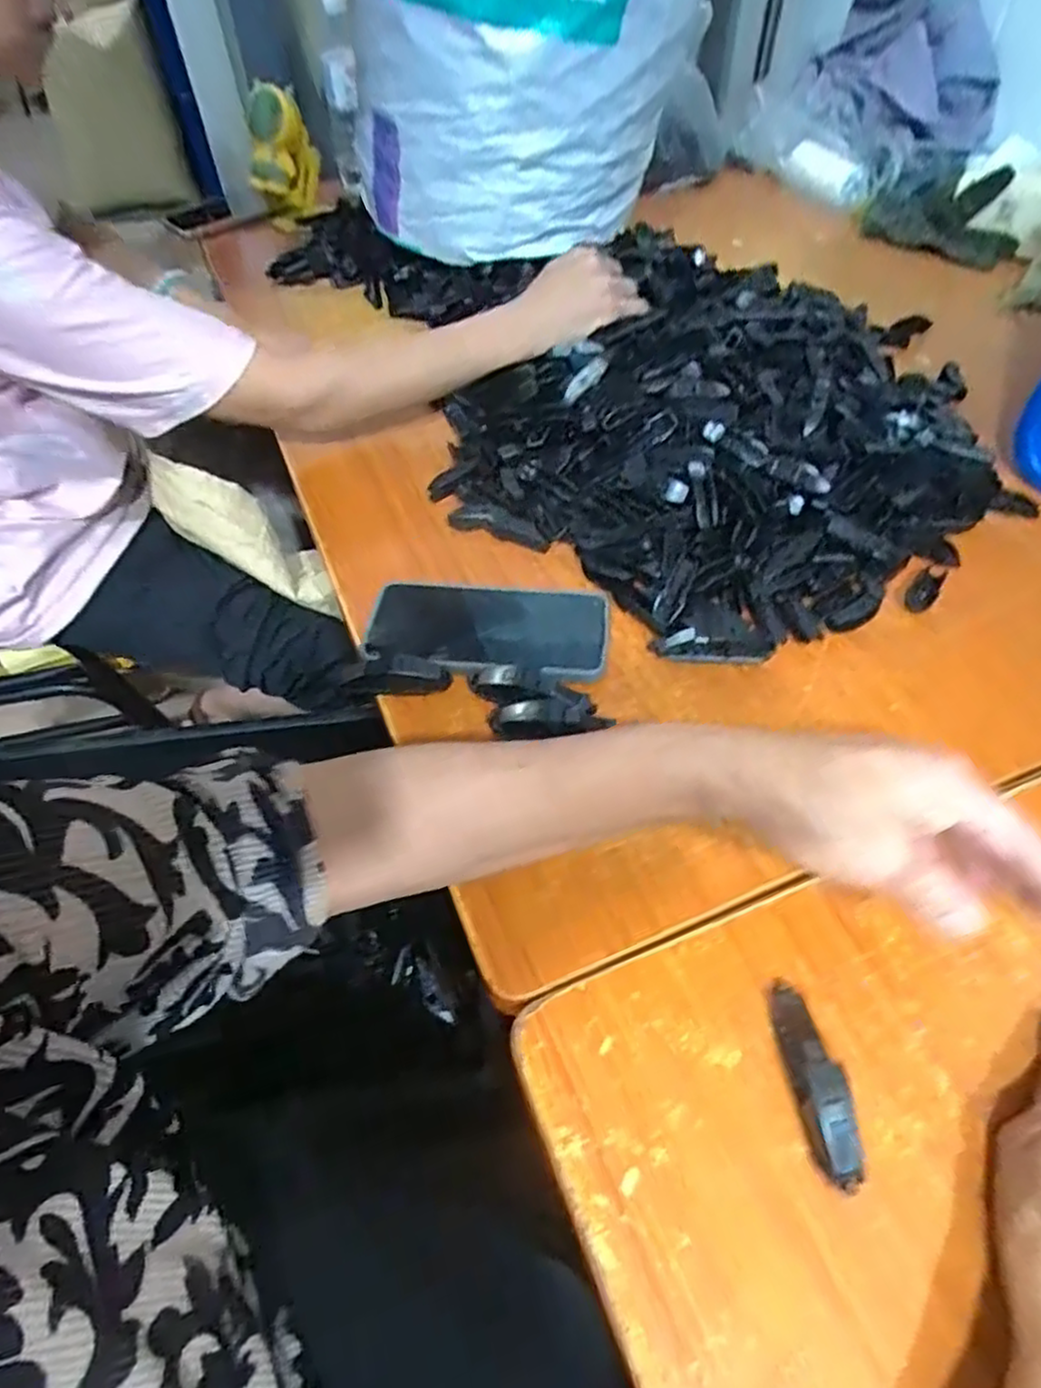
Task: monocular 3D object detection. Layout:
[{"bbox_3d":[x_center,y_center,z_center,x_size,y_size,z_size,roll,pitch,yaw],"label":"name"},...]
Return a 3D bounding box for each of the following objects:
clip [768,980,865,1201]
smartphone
[{"bbox_3d":[0.128,0.168,0.314,0.019,0.021,0.080,-5,53,-2],"label":"clip"},{"bbox_3d":[-0.023,-0.046,0.483,0.160,0.007,0.080,3,53,4],"label":"smartphone"}]

